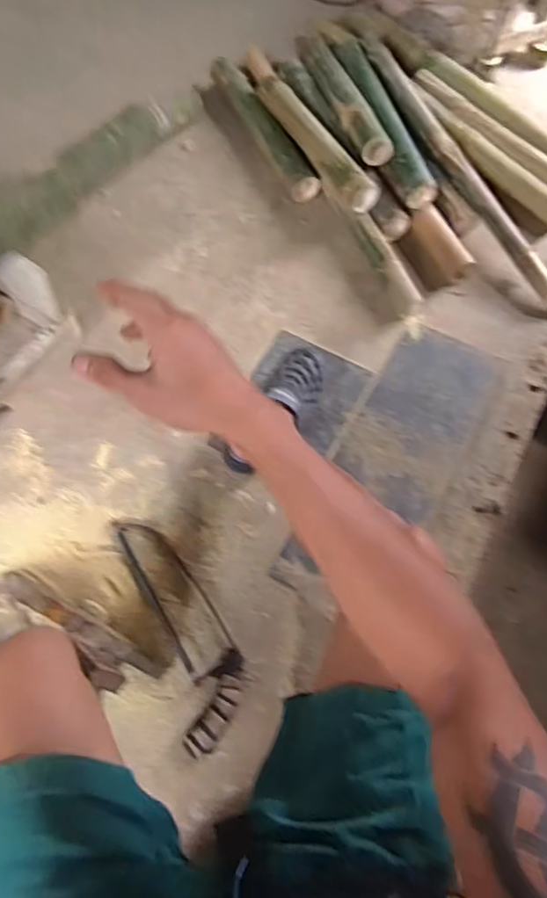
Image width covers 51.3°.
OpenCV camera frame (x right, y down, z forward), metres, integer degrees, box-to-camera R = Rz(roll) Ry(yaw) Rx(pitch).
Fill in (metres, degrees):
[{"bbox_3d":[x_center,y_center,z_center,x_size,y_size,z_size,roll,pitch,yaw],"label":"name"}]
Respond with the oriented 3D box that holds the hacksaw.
[{"bbox_3d":[-0.143,0.274,0.920,0.115,0.025,0.382,-22,66,-9],"label":"hacksaw"}]

